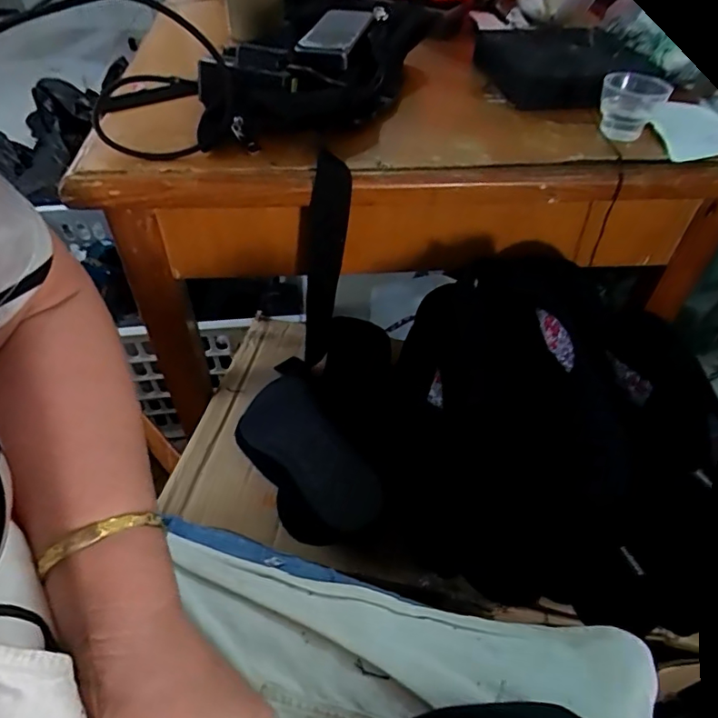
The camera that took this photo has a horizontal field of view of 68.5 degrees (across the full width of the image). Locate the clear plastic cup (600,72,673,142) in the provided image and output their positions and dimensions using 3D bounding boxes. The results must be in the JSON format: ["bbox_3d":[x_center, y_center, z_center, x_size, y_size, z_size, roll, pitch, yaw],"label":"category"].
[{"bbox_3d":[0.254,-0.239,0.492,0.056,0.047,0.058,23,51,17],"label":"clear plastic cup"}]

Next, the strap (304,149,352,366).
[{"bbox_3d":[-0.037,-0.079,0.530,0.033,0.258,0.021,8,53,-3],"label":"strap"}]

